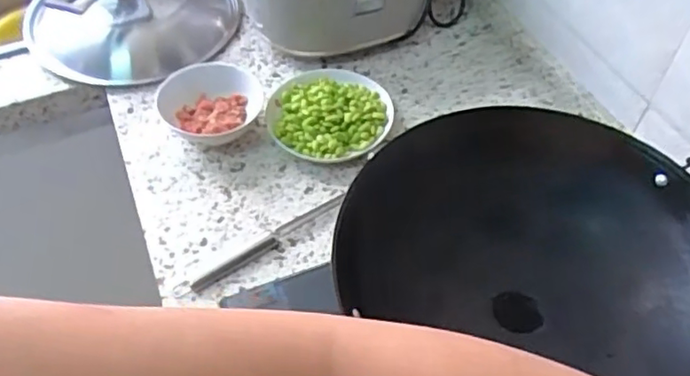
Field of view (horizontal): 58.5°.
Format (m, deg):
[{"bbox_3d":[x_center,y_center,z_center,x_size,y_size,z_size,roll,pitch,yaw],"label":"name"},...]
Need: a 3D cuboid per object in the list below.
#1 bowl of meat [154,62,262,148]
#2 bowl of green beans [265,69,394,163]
[{"bbox_3d":[-0.187,-0.115,0.838,0.139,0.053,0.121,27,57,21],"label":"bowl of meat"},{"bbox_3d":[-0.020,-0.102,0.840,0.159,0.040,0.171,0,51,0],"label":"bowl of green beans"}]

